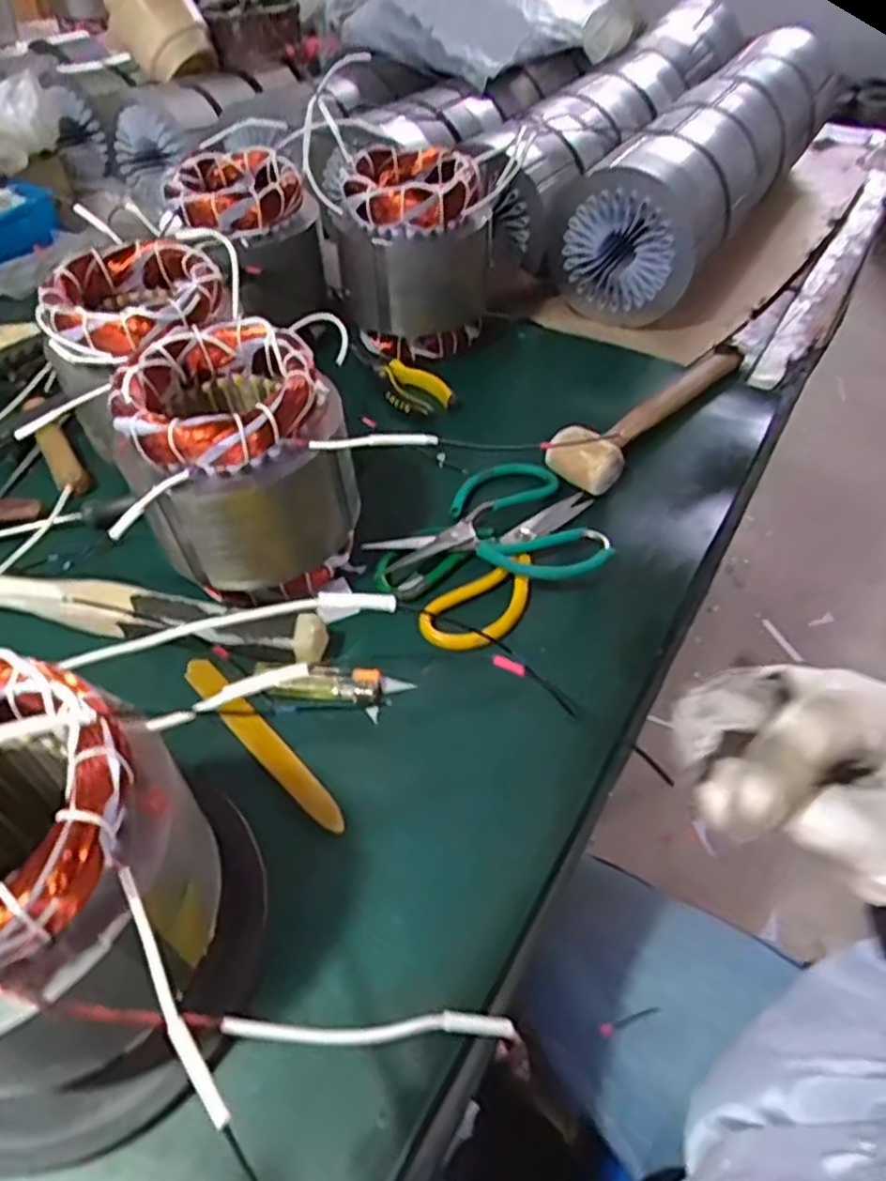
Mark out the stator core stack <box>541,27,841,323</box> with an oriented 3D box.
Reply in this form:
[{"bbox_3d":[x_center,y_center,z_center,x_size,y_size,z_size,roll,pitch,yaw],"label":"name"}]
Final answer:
[{"bbox_3d":[0.306,-0.518,0.914,0.171,0.159,0.435,28,54,20],"label":"stator core stack"}]

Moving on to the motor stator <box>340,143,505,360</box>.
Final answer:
[{"bbox_3d":[-0.026,-0.356,0.771,0.159,0.168,0.144,1,51,0],"label":"motor stator"}]

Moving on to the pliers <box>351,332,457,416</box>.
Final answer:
[{"bbox_3d":[-0.053,-0.223,0.753,0.054,0.024,0.154,-30,57,-23],"label":"pliers"}]

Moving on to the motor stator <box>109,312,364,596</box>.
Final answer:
[{"bbox_3d":[-0.141,-0.091,0.531,0.144,0.155,0.141,-18,54,-15],"label":"motor stator"}]

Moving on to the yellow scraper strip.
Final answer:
[{"bbox_3d":[-0.118,0.097,0.474,0.021,0.005,0.162,-36,60,-26],"label":"yellow scraper strip"}]

